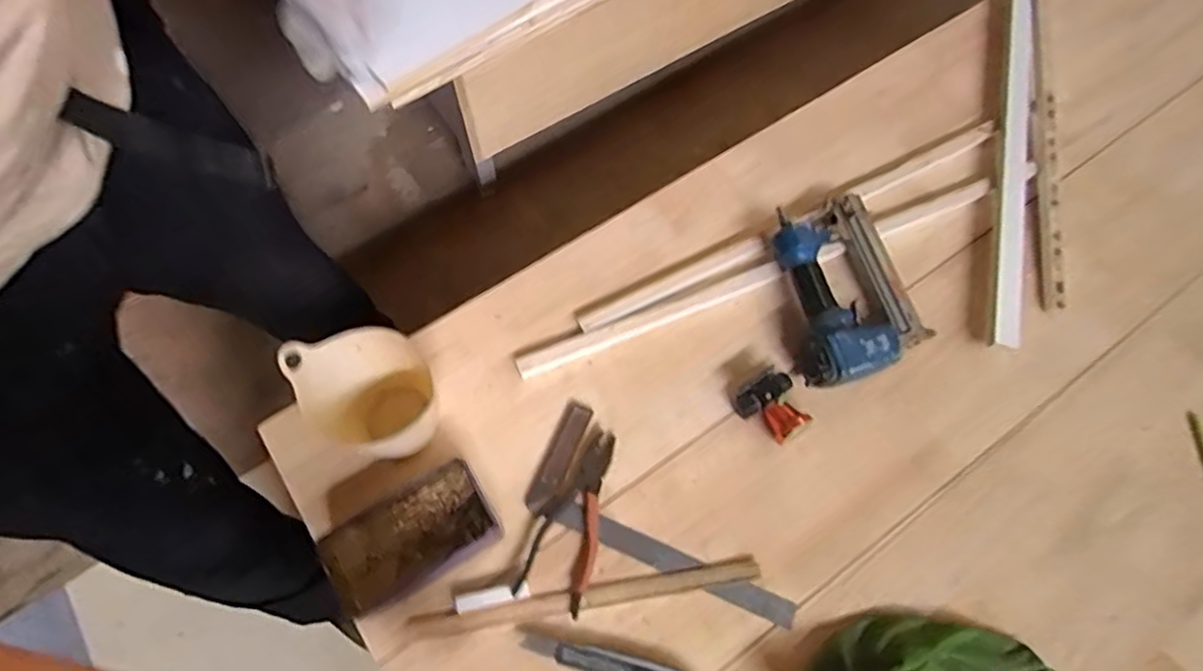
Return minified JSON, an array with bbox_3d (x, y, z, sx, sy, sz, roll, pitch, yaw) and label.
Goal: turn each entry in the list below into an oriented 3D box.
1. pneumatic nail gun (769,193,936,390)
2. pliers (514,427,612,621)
[{"bbox_3d":[0.291,-0.060,0.781,0.165,0.055,0.227,-16,69,-7],"label":"pneumatic nail gun"},{"bbox_3d":[-0.026,0.193,0.694,0.068,0.013,0.190,19,69,6],"label":"pliers"}]

